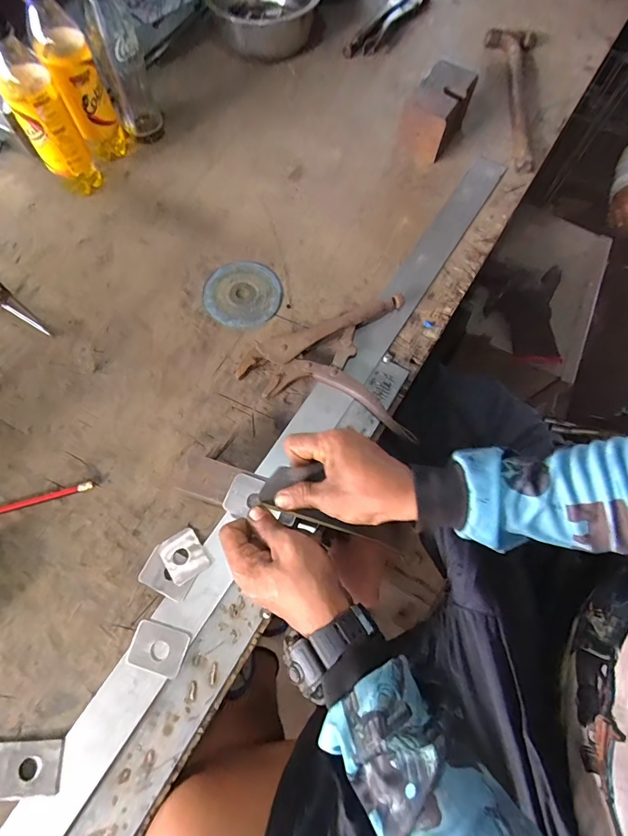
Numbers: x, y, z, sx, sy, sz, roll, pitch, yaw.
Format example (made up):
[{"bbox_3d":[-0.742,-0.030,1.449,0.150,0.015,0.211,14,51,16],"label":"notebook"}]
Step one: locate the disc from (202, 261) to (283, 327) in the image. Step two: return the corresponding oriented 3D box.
[{"bbox_3d":[-0.089,-0.157,0.512,0.094,0.006,0.090,1,72,-2],"label":"disc"}]

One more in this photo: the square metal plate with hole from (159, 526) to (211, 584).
[{"bbox_3d":[-0.130,0.138,0.410,0.038,0.004,0.047,-34,76,-12],"label":"square metal plate with hole"}]

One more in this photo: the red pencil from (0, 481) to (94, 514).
[{"bbox_3d":[-0.310,0.092,0.416,0.165,0.004,0.009,-16,73,-7],"label":"red pencil"}]

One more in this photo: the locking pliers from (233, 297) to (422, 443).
[{"bbox_3d":[0.011,-0.059,0.474,0.189,0.022,0.168,0,72,-2],"label":"locking pliers"}]

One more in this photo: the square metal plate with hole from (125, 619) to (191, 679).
[{"bbox_3d":[-0.145,0.214,0.383,0.052,0.006,0.039,17,72,4],"label":"square metal plate with hole"}]

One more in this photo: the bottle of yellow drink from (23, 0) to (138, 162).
[{"bbox_3d":[-0.283,-0.411,0.496,0.062,0.187,0.055,-29,75,-11],"label":"bottle of yellow drink"}]

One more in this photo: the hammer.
[{"bbox_3d":[0.297,-0.486,0.621,0.079,0.024,0.275,10,72,1],"label":"hammer"}]

